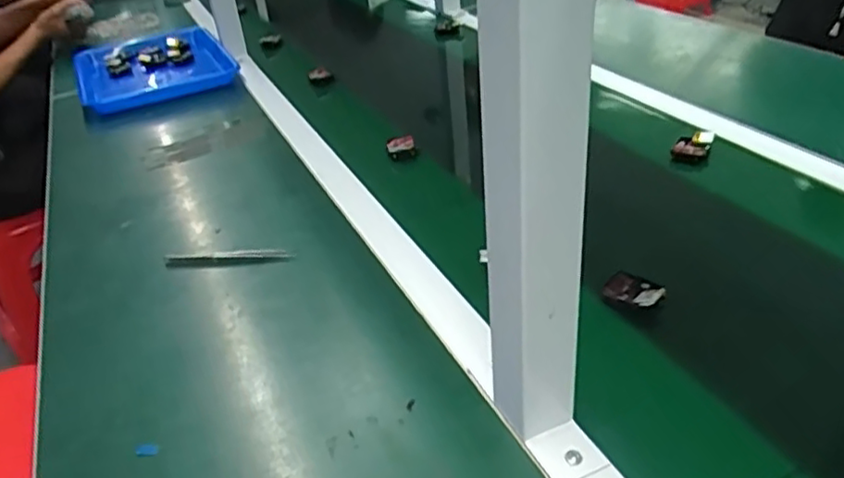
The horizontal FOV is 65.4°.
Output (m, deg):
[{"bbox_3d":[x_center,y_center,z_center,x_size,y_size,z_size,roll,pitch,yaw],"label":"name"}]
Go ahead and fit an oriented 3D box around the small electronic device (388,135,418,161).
[{"bbox_3d":[-0.025,-0.112,0.812,0.035,0.015,0.046,-8,34,-4],"label":"small electronic device"}]

